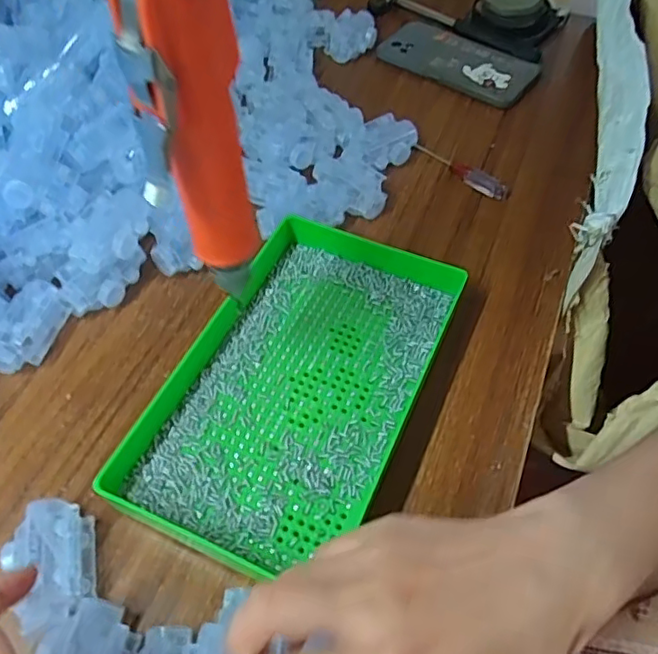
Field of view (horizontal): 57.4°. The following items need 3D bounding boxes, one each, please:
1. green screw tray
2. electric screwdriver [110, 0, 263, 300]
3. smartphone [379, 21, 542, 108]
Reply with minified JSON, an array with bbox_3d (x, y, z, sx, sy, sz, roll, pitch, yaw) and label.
[{"bbox_3d":[-0.023,0.033,0.398,0.153,0.029,0.237,21,57,14],"label":"green screw tray"},{"bbox_3d":[-0.060,-0.085,0.270,0.046,0.169,0.037,-11,55,-7],"label":"electric screwdriver"},{"bbox_3d":[0.140,-0.290,0.648,0.168,0.014,0.078,34,69,23],"label":"smartphone"}]

